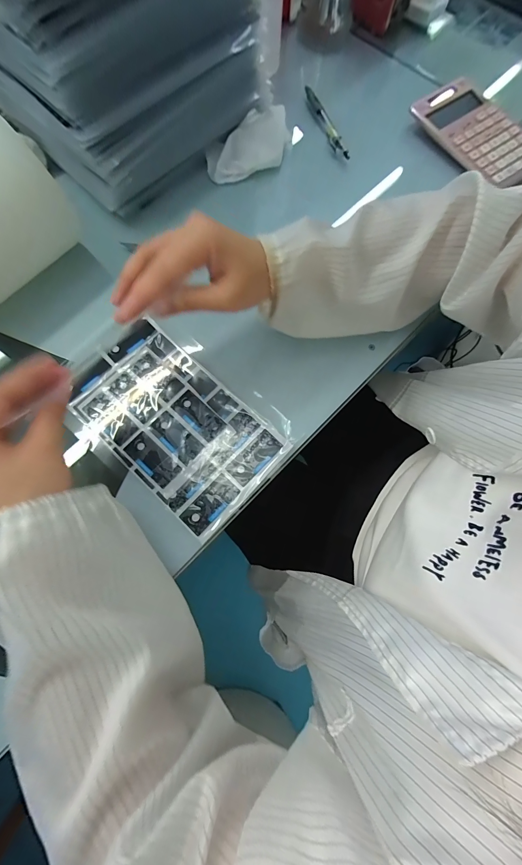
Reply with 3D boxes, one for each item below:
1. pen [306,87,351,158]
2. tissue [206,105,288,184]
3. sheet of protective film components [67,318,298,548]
[{"bbox_3d":[0.091,-0.436,0.447,0.010,0.016,0.137,-20,77,-6],"label":"pen"},{"bbox_3d":[-0.017,-0.381,0.421,0.120,0.024,0.065,-25,78,-7],"label":"tissue"},{"bbox_3d":[-0.099,-0.019,0.338,0.237,0.005,0.132,42,79,8],"label":"sheet of protective film components"}]

